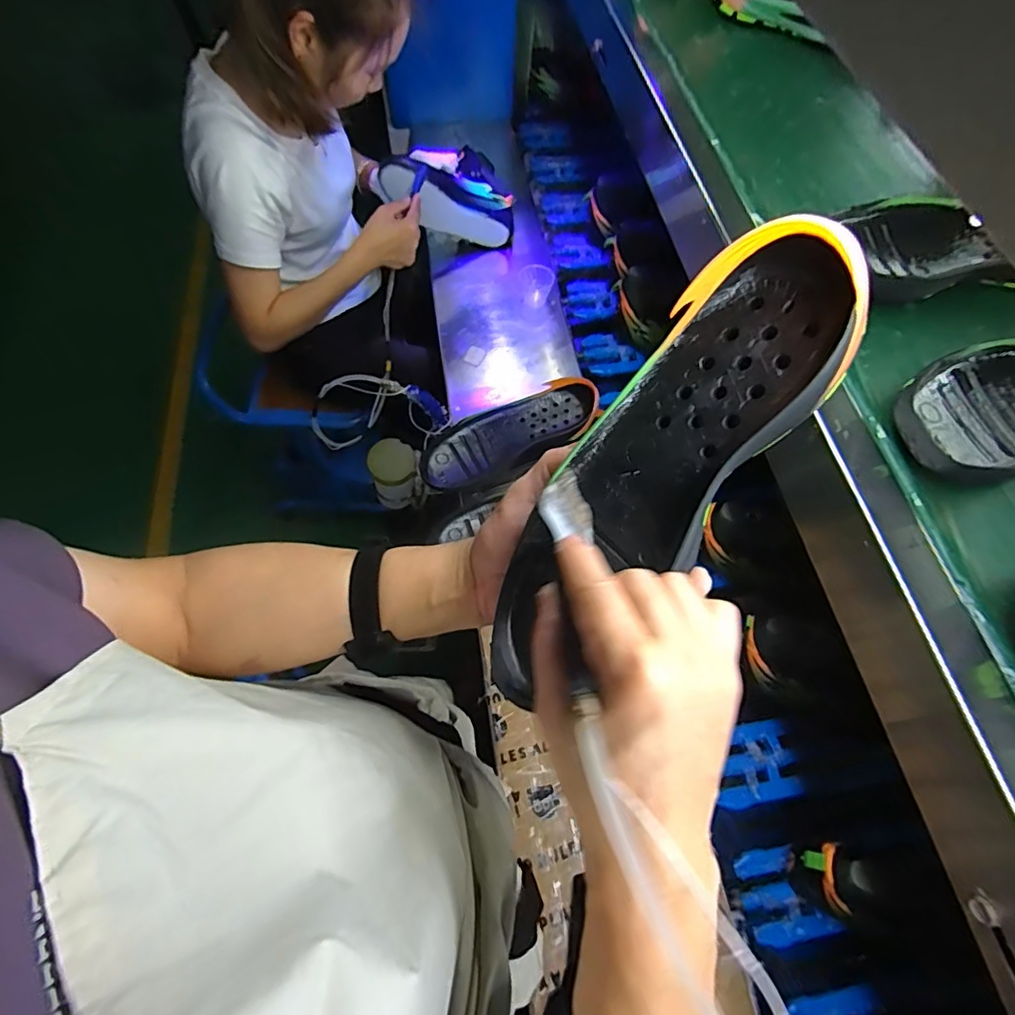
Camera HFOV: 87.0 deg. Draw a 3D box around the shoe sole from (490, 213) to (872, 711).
[{"bbox_3d":[0.075,-0.014,0.299,0.091,0.045,0.288,41,104,18],"label":"shoe sole"}]

